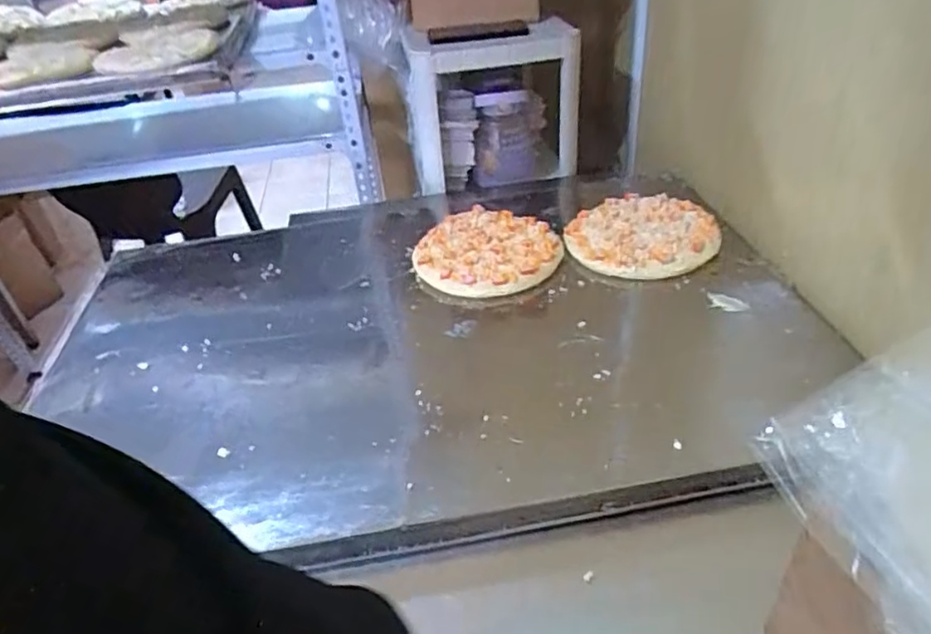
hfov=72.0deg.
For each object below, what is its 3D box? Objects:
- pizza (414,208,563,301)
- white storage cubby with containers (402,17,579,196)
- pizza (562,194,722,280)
[{"bbox_3d":[0.033,-0.091,0.895,0.195,0.040,0.183,-4,36,3],"label":"pizza"},{"bbox_3d":[0.048,-0.360,1.135,0.306,0.276,0.170,-4,37,4],"label":"white storage cubby with containers"},{"bbox_3d":[0.243,-0.112,0.887,0.195,0.037,0.171,8,38,19],"label":"pizza"}]

